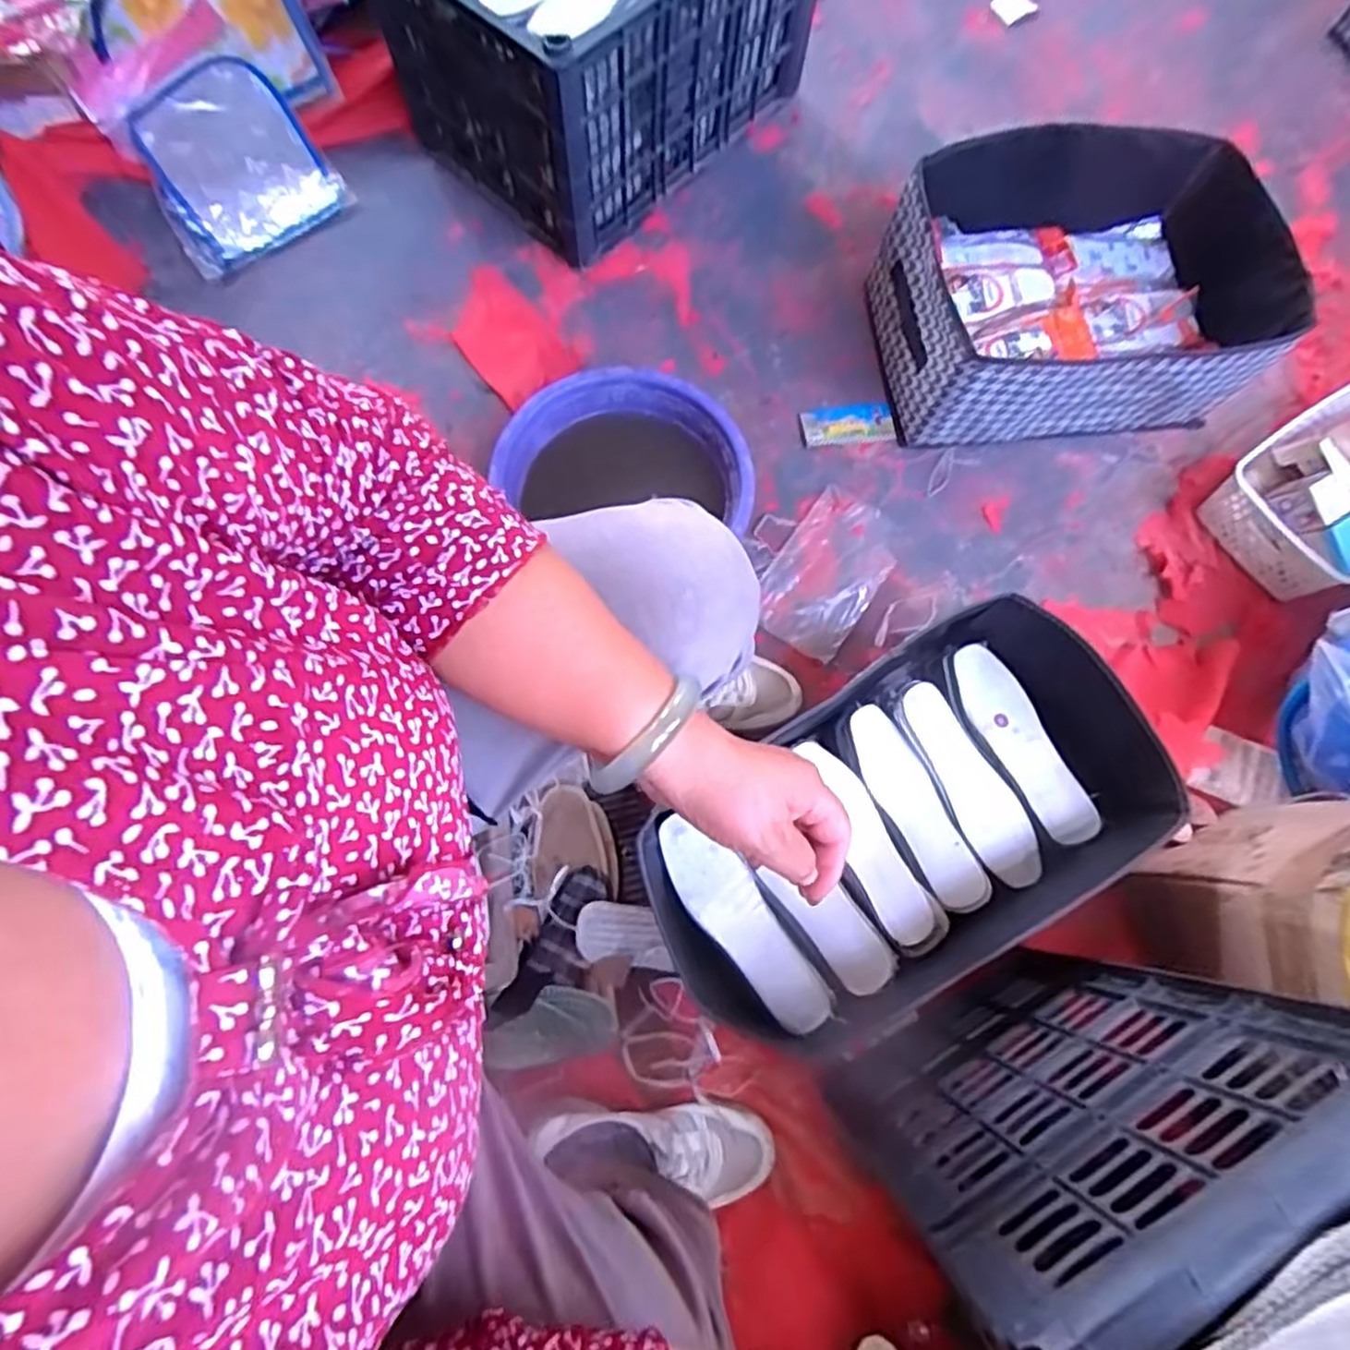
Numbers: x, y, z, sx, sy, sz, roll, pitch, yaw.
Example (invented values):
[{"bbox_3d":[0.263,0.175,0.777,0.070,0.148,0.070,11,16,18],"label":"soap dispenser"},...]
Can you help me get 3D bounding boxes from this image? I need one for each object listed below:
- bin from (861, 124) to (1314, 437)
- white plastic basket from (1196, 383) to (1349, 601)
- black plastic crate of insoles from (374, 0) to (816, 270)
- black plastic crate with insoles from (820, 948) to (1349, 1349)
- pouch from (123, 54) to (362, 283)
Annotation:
[{"bbox_3d":[0.502,-0.482,0.925,0.444,0.163,0.322,-6,76,-3],"label":"bin"},{"bbox_3d":[0.848,-0.242,0.925,0.317,0.103,0.199,-33,79,-10],"label":"white plastic basket"},{"bbox_3d":[-0.098,-0.932,1.021,0.519,0.280,0.440,-38,79,-9],"label":"black plastic crate of insoles"},{"bbox_3d":[0.349,0.420,0.501,0.263,0.481,0.318,-29,78,-9],"label":"black plastic crate with insoles"},{"bbox_3d":[-0.747,-0.860,1.211,0.267,0.056,0.384,-35,79,-10],"label":"pouch"}]

